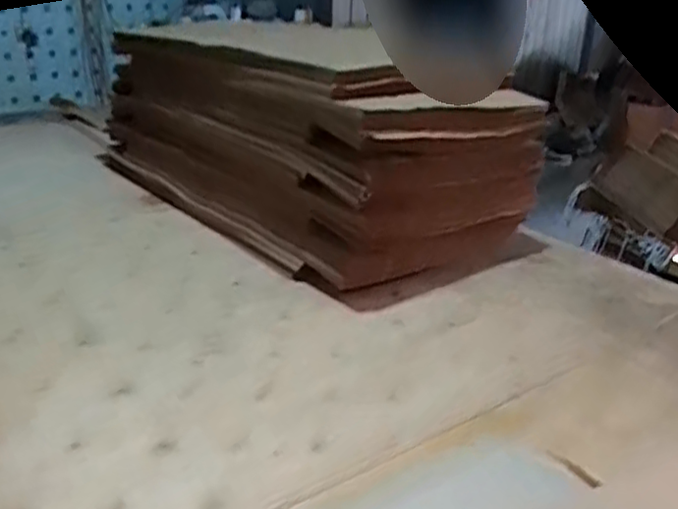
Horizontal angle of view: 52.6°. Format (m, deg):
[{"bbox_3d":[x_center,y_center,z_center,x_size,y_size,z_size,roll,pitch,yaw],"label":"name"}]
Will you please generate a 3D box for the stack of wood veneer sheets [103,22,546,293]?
[{"bbox_3d":[-0.063,-0.188,1.099,0.331,0.277,0.649,-19,32,-38],"label":"stack of wood veneer sheets"}]

